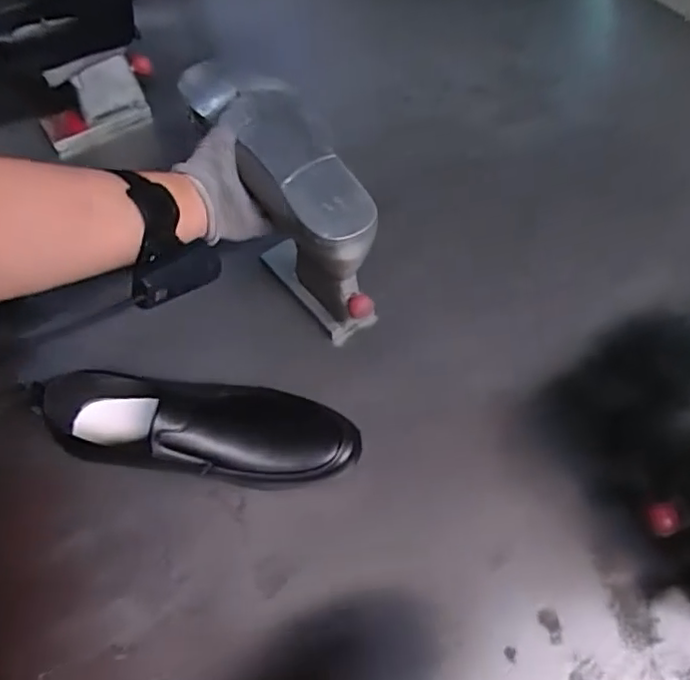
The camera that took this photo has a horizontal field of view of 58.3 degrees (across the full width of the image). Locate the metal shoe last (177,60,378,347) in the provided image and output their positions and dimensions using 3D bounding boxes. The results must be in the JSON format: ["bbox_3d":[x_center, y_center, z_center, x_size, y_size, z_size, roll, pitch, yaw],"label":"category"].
[{"bbox_3d":[-0.061,-0.131,0.638,0.088,0.193,0.249,-26,60,-16],"label":"metal shoe last"}]

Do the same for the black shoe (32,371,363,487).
[{"bbox_3d":[-0.131,0.086,0.579,0.285,0.082,0.091,7,59,5],"label":"black shoe"}]

